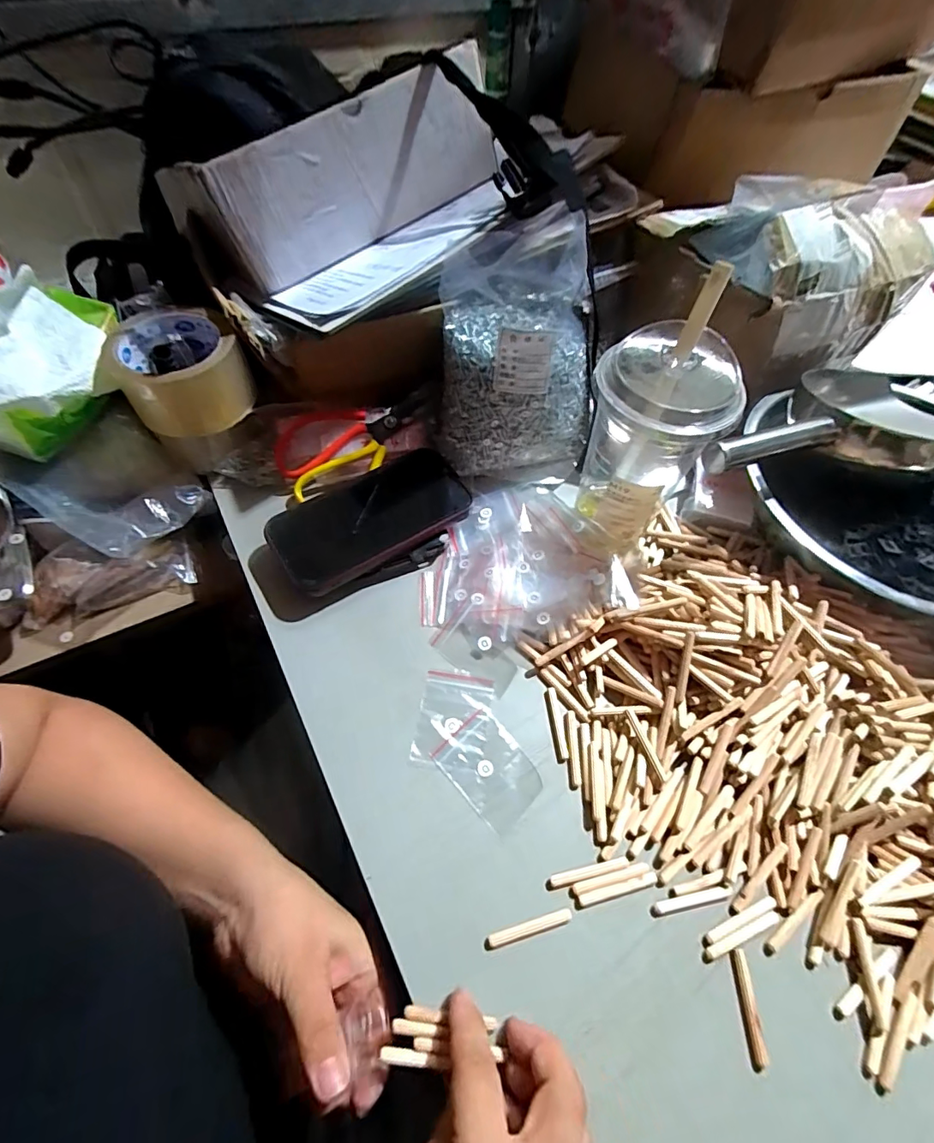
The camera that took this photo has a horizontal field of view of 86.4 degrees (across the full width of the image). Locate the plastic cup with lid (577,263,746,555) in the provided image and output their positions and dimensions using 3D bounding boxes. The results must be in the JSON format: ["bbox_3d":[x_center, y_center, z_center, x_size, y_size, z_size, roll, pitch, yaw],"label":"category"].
[{"bbox_3d":[0.127,-0.099,0.358,0.089,0.170,0.082,1,58,-1],"label":"plastic cup with lid"}]

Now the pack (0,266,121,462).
[{"bbox_3d":[-0.328,-0.156,0.386,0.094,0.076,0.141,25,61,13],"label":"pack"}]

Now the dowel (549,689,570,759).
[{"bbox_3d":[0.064,0.107,0.352,0.005,0.004,0.049,-5,59,-5],"label":"dowel"}]

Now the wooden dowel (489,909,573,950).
[{"bbox_3d":[0.037,0.206,0.287,0.049,0.004,0.007,-13,60,-10],"label":"wooden dowel"}]

